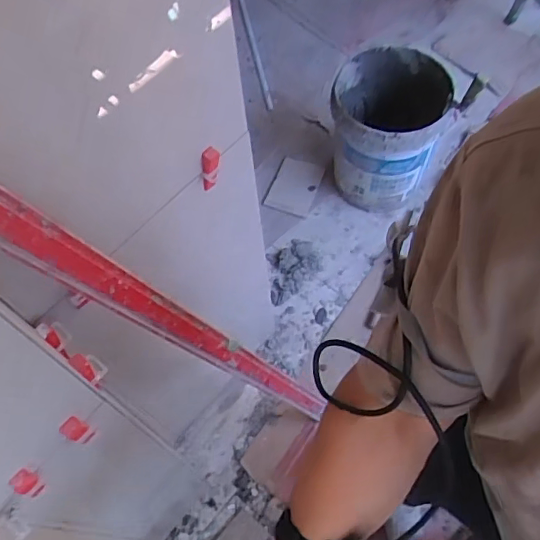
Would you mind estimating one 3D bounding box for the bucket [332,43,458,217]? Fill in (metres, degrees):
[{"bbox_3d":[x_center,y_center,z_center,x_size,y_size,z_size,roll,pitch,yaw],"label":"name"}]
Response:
[{"bbox_3d":[0.321,-0.393,1.582,0.290,0.331,0.316,-1,62,3],"label":"bucket"}]

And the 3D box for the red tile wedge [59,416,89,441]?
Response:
[{"bbox_3d":[-0.217,0.176,0.617,0.013,0.035,0.023,37,70,20],"label":"red tile wedge"}]

